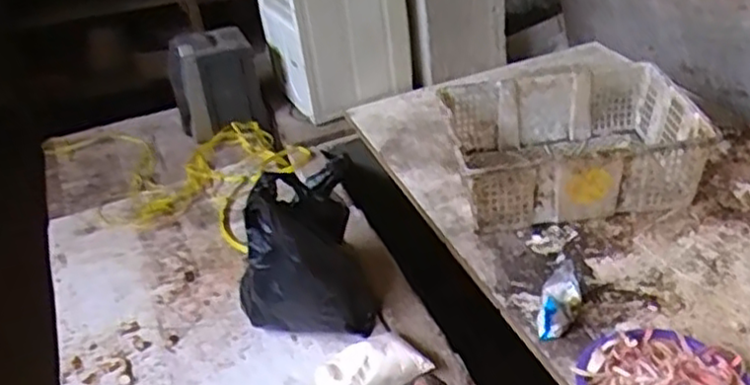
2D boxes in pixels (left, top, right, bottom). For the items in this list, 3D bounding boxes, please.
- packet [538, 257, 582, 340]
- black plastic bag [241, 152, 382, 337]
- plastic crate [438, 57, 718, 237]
[{"bbox_3d":[0.308,0.171,1.186,0.061,0.060,0.165,6,36,19],"label":"packet"},{"bbox_3d":[-0.123,0.101,1.218,0.233,0.284,0.193,-14,34,-10],"label":"black plastic bag"},{"bbox_3d":[0.399,-0.104,1.500,0.472,0.153,0.399,-4,33,4],"label":"plastic crate"}]

